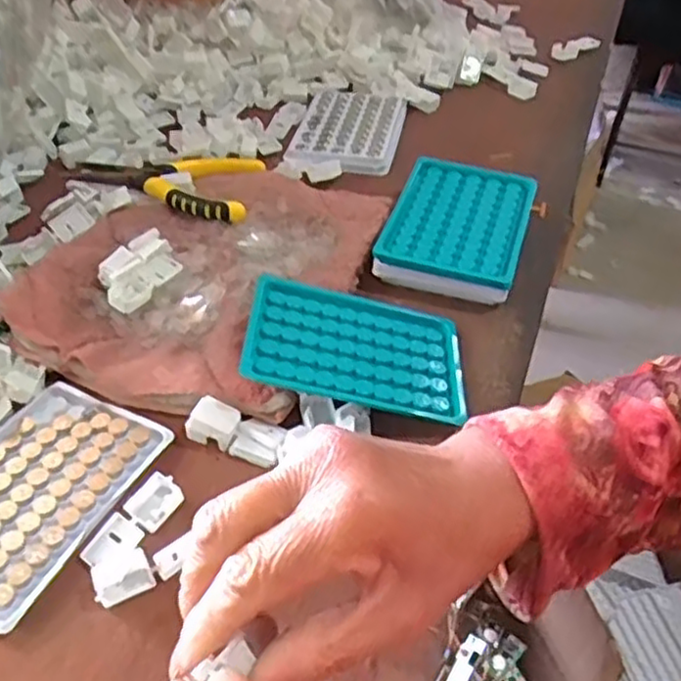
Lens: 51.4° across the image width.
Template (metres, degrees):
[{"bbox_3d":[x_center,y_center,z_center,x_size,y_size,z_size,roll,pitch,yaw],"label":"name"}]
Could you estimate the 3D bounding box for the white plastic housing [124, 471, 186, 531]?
[{"bbox_3d":[-0.097,0.083,0.370,0.021,0.006,0.027,28,52,24],"label":"white plastic housing"}]

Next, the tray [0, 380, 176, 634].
[{"bbox_3d":[-0.165,0.078,0.378,0.092,0.007,0.128,21,49,19],"label":"tray"}]

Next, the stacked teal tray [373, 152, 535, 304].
[{"bbox_3d":[0.086,-0.084,0.517,0.094,0.026,0.123,15,47,13],"label":"stacked teal tray"}]

